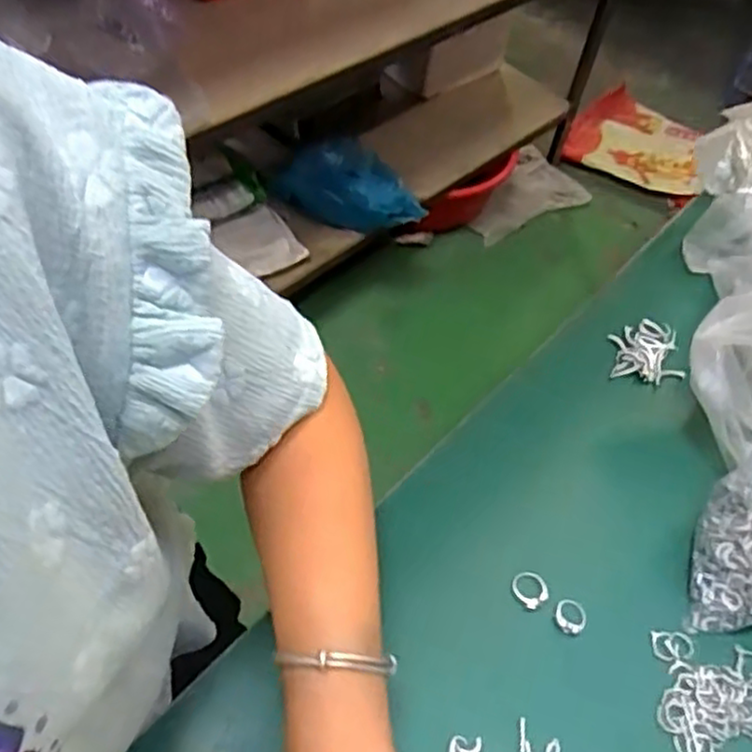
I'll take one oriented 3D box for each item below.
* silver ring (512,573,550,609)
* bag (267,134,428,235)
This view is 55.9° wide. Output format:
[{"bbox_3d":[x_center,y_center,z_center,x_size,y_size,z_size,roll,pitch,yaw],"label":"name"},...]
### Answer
[{"bbox_3d":[0.099,0.136,0.452,0.022,0.006,0.023,3,53,-5],"label":"silver ring"},{"bbox_3d":[-0.050,-0.376,1.395,0.308,0.104,0.176,18,53,7],"label":"bag"}]

